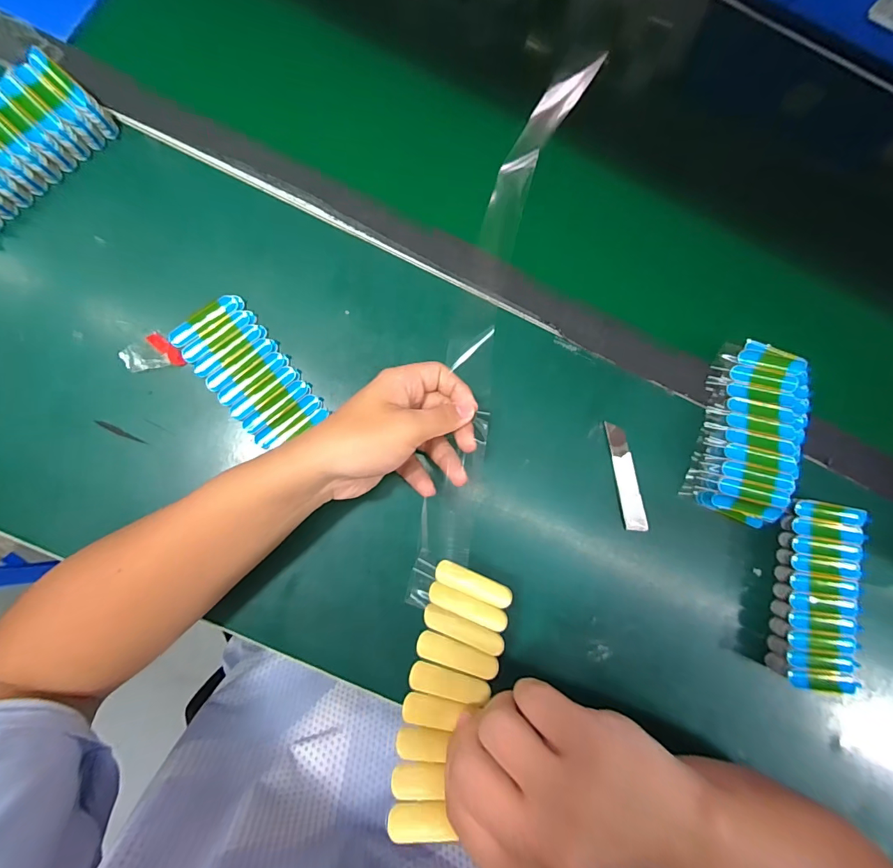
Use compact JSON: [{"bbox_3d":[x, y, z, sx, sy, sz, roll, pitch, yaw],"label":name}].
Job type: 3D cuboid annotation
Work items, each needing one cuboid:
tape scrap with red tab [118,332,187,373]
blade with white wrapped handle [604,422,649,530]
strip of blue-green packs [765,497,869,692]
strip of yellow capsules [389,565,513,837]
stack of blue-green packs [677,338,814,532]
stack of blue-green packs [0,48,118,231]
[{"bbox_3d":[-0.245,-0.069,0.346,0.045,0.007,0.031,-11,85,-7],"label":"tape scrap with red tab"},{"bbox_3d":[0.164,0.039,0.377,0.020,0.004,0.098,-9,85,-7],"label":"blade with white wrapped handle"},{"bbox_3d":[0.329,0.141,0.372,0.067,0.038,0.155,10,83,-5],"label":"strip of blue-green packs"},{"bbox_3d":[0.004,0.154,0.255,0.060,0.015,0.137,30,54,-21],"label":"strip of yellow capsules"},{"bbox_3d":[0.282,-0.005,0.383,0.087,0.027,0.162,18,82,-4],"label":"stack of blue-green packs"},{"bbox_3d":[-0.357,-0.233,0.339,0.067,0.031,0.151,42,81,0],"label":"stack of blue-green packs"}]

